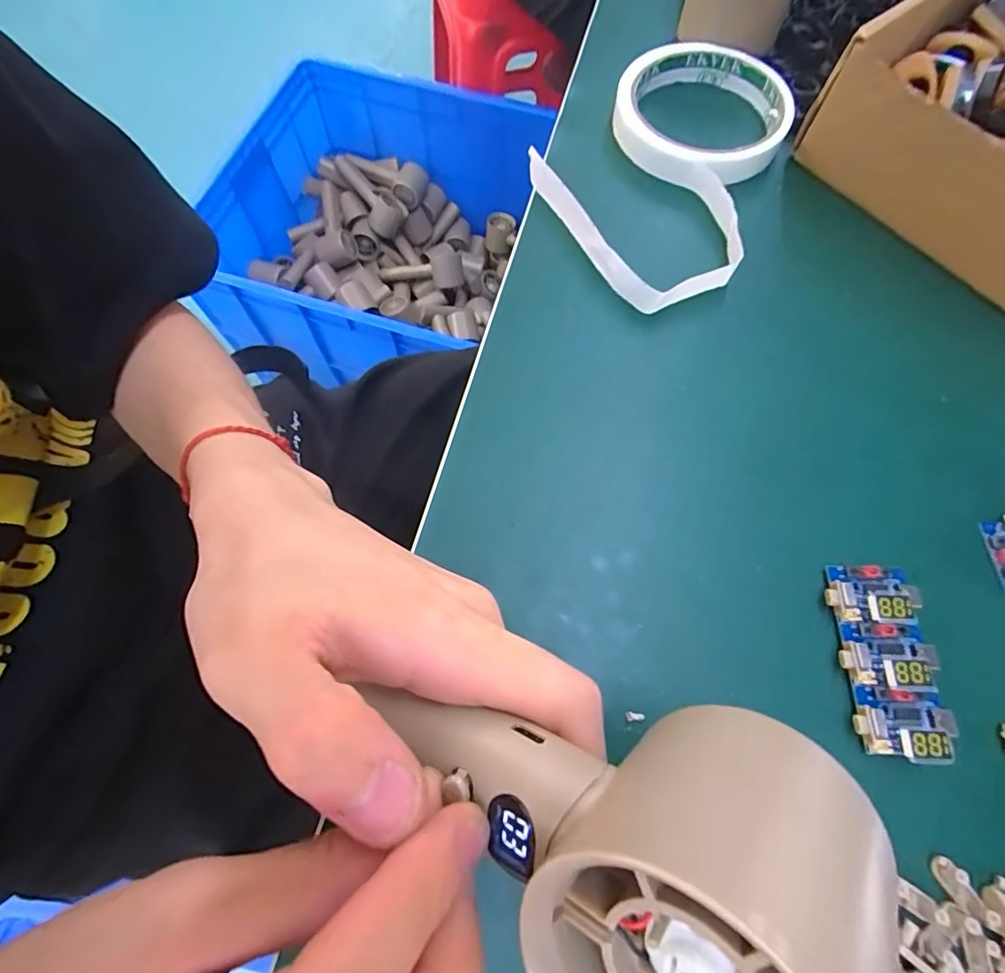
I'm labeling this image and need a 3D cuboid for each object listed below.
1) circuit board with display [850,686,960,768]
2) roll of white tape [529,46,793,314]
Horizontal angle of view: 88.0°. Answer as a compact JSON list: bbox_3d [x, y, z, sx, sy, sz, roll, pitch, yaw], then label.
[{"bbox_3d":[0.138,0.082,0.177,0.033,0.014,0.021,10,70,4],"label":"circuit board with display"},{"bbox_3d":[0.094,-0.166,0.272,0.161,0.026,0.117,-43,75,-14],"label":"roll of white tape"}]

